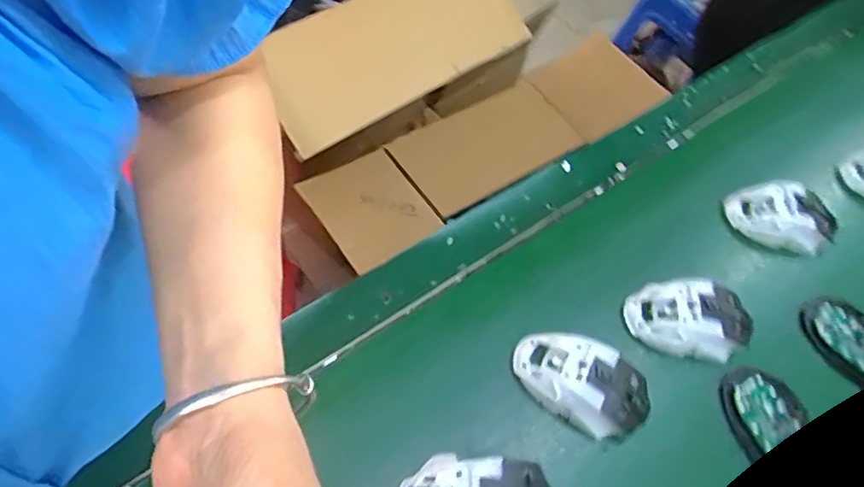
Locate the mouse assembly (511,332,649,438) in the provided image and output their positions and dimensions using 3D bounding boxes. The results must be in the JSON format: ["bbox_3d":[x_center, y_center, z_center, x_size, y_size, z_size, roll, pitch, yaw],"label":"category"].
[{"bbox_3d":[0.126,0.114,0.493,0.117,0.036,0.065,31,61,9],"label":"mouse assembly"}]

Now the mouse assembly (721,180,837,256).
[{"bbox_3d":[0.364,-0.030,0.609,0.107,0.037,0.064,17,60,1],"label":"mouse assembly"}]

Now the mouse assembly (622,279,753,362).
[{"bbox_3d":[0.237,0.068,0.535,0.114,0.035,0.065,11,60,-3],"label":"mouse assembly"}]

